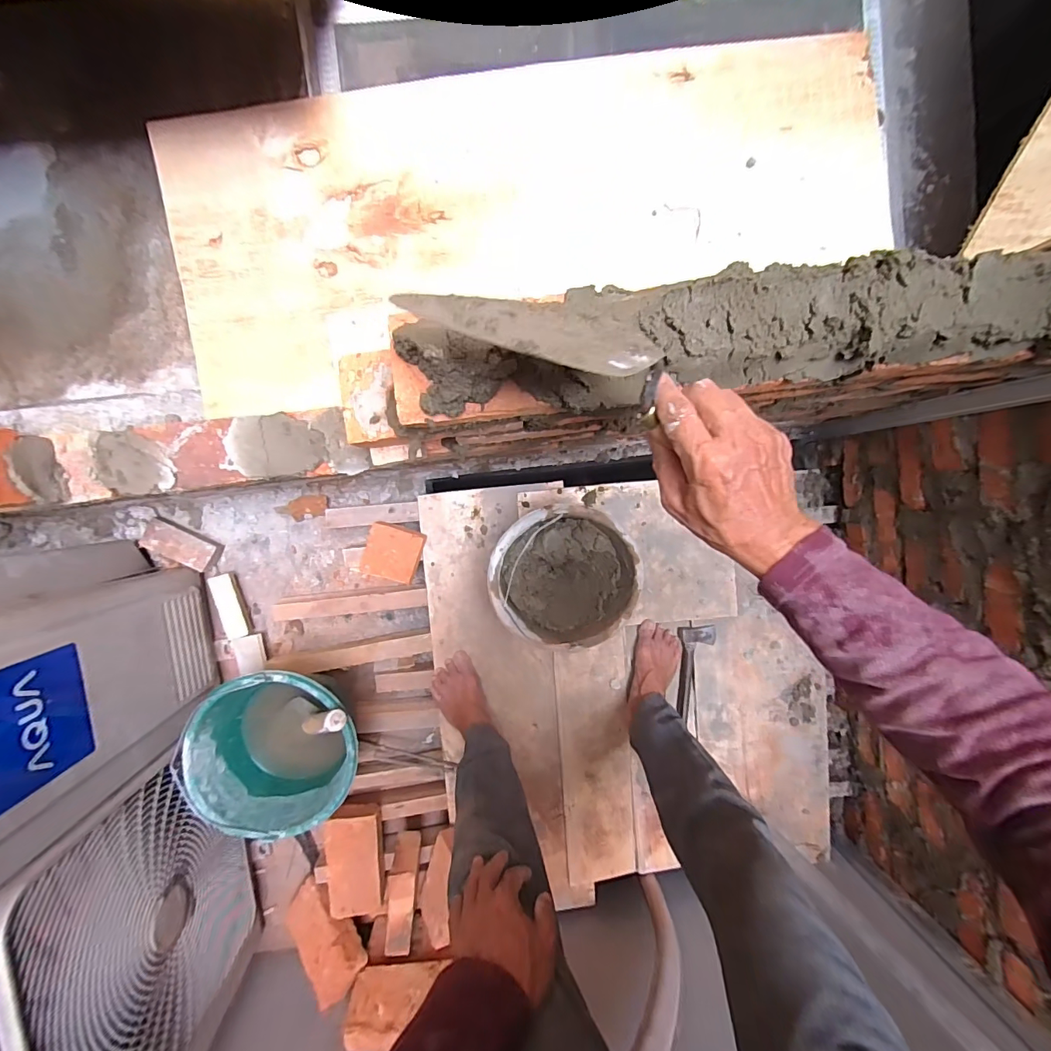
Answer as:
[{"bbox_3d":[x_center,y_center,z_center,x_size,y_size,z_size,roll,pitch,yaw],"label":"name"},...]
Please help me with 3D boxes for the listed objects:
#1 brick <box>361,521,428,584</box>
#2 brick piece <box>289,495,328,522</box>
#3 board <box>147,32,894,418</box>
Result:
[{"bbox_3d":[-0.250,0.051,0.866,0.098,0.049,0.099,17,92,-6],"label":"brick"},{"bbox_3d":[-0.436,-0.037,0.916,0.071,0.022,0.046,-16,95,-4],"label":"brick piece"},{"bbox_3d":[0.009,-0.513,0.753,1.166,0.020,0.463,-10,94,0],"label":"board"}]

